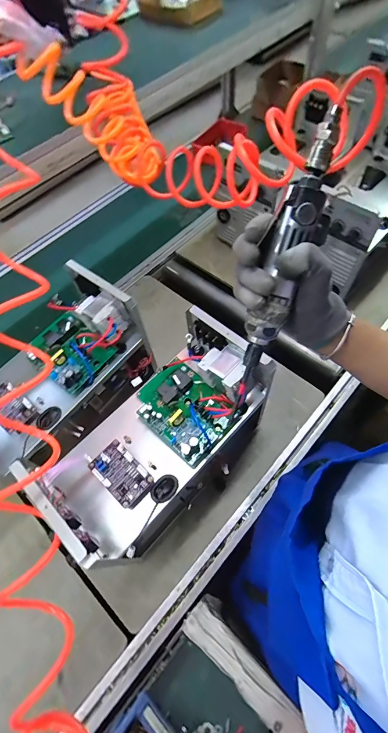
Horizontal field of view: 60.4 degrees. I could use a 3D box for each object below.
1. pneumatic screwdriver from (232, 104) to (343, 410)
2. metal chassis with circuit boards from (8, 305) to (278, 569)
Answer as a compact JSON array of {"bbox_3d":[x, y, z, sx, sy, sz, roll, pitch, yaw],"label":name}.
[{"bbox_3d":[0.089,-0.085,0.336,0.042,0.289,0.036,22,23,15],"label":"pneumatic screwdriver"},{"bbox_3d":[-0.056,0.123,0.574,0.190,0.235,0.368,40,73,23],"label":"metal chassis with circuit boards"}]

